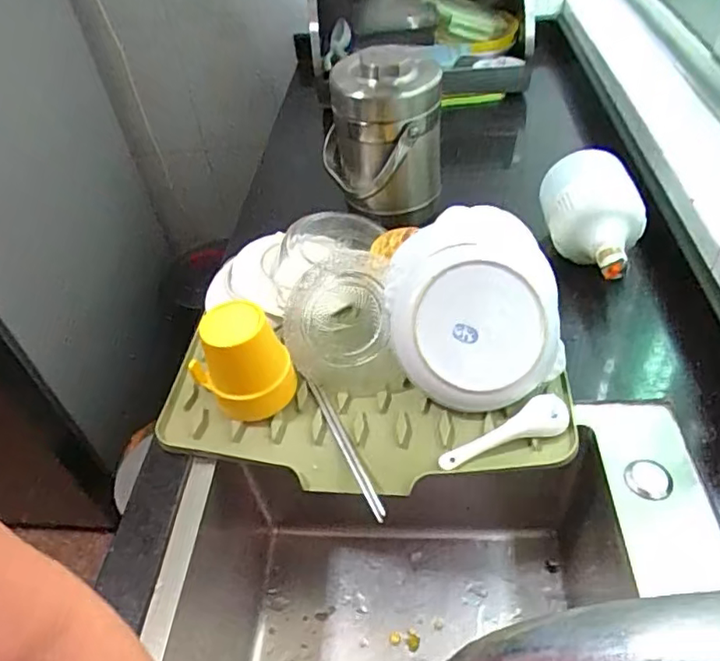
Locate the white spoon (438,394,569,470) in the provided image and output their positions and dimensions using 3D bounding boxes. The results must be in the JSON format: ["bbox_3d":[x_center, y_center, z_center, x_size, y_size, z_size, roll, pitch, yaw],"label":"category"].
[{"bbox_3d":[0.130,0.094,0.526,0.123,0.017,0.033,-24,45,1],"label":"white spoon"}]

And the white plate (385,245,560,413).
[{"bbox_3d":[0.107,-0.003,0.537,0.150,0.025,0.152,0,88,4],"label":"white plate"}]

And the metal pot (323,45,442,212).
[{"bbox_3d":[0.026,-0.247,0.734,0.142,0.177,0.152,-4,44,4],"label":"metal pot"}]

